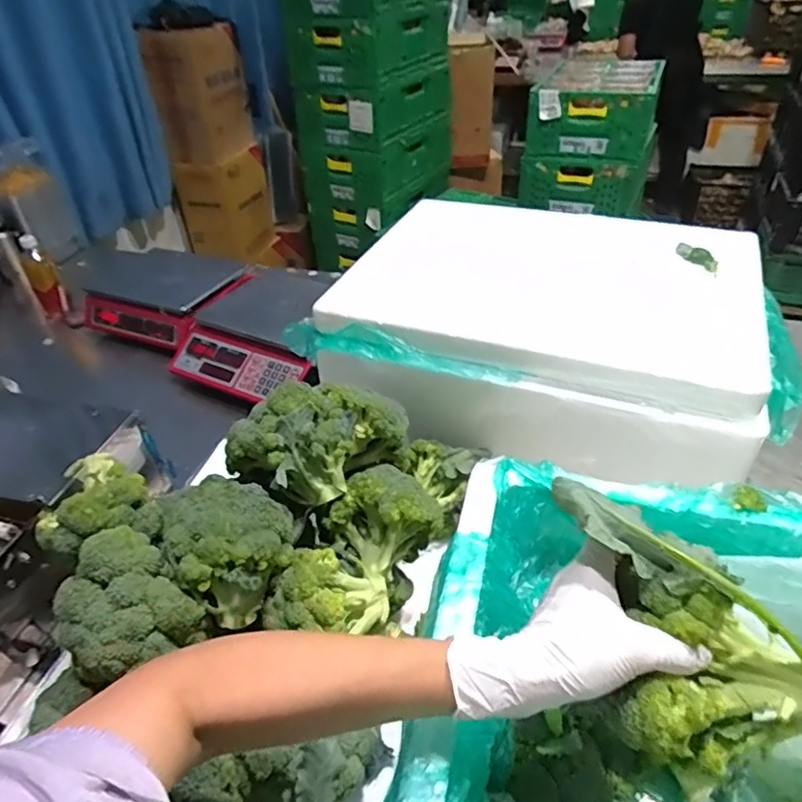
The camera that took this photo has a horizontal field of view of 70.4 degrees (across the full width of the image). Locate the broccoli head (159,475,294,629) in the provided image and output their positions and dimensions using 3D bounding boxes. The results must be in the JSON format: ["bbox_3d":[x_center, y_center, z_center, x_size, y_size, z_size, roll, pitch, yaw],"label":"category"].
[{"bbox_3d":[-0.159,0.140,0.550,0.116,0.105,0.103,-21,42,-19],"label":"broccoli head"}]

